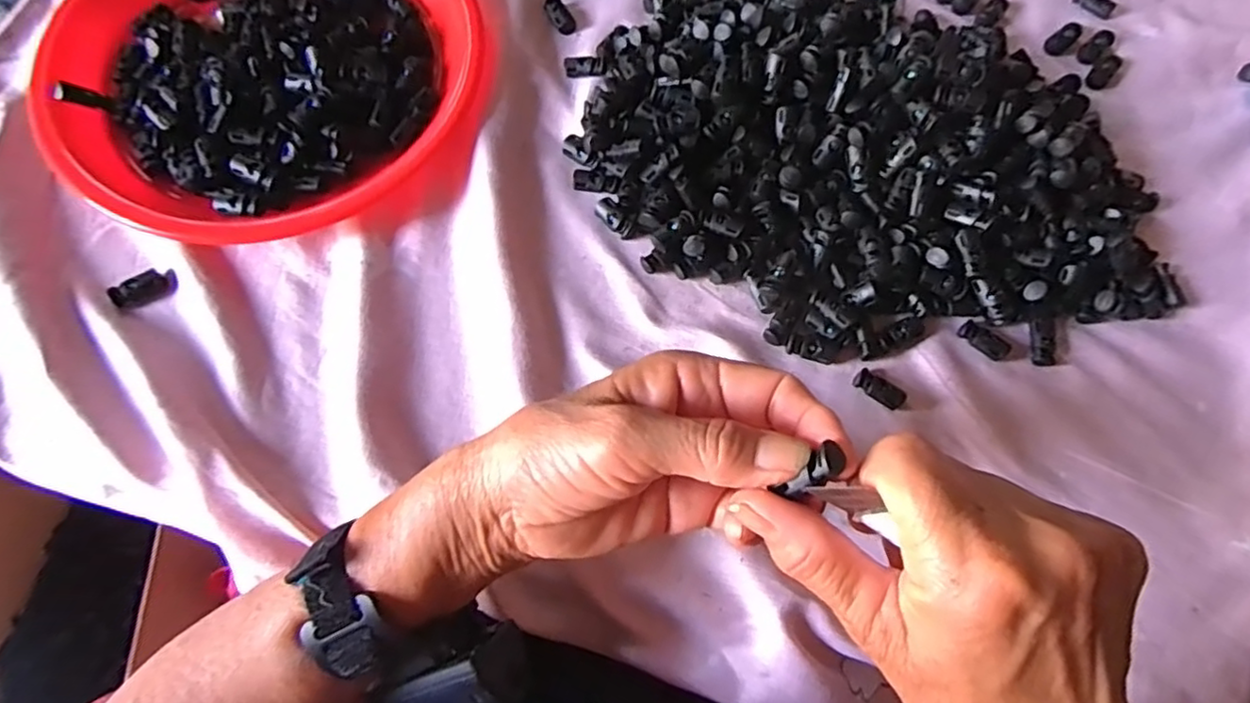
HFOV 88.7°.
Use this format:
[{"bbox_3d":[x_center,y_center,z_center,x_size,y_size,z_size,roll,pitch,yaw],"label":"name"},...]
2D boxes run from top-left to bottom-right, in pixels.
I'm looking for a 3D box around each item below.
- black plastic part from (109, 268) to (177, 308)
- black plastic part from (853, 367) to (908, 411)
[{"bbox_3d":[-0.273,-0.037,0.361,0.033,0.006,0.017,-16,71,-7],"label":"black plastic part"},{"bbox_3d":[0.140,0.021,0.351,0.027,0.007,0.012,36,77,12],"label":"black plastic part"}]

